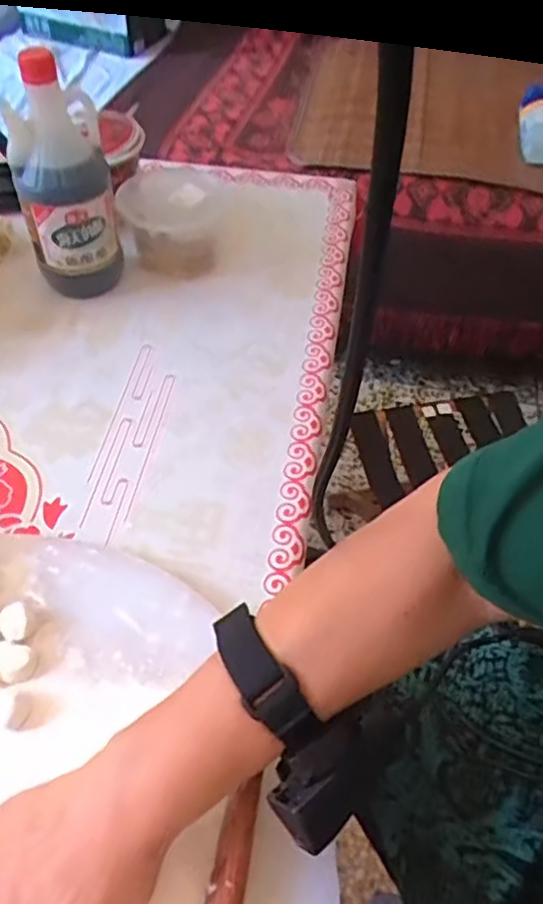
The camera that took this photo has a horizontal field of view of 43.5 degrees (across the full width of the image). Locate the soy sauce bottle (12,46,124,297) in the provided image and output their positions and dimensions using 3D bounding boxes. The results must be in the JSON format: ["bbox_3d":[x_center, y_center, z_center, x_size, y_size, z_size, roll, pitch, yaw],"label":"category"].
[{"bbox_3d":[-0.197,-0.254,0.646,0.082,0.219,0.083,-13,50,-15],"label":"soy sauce bottle"}]

